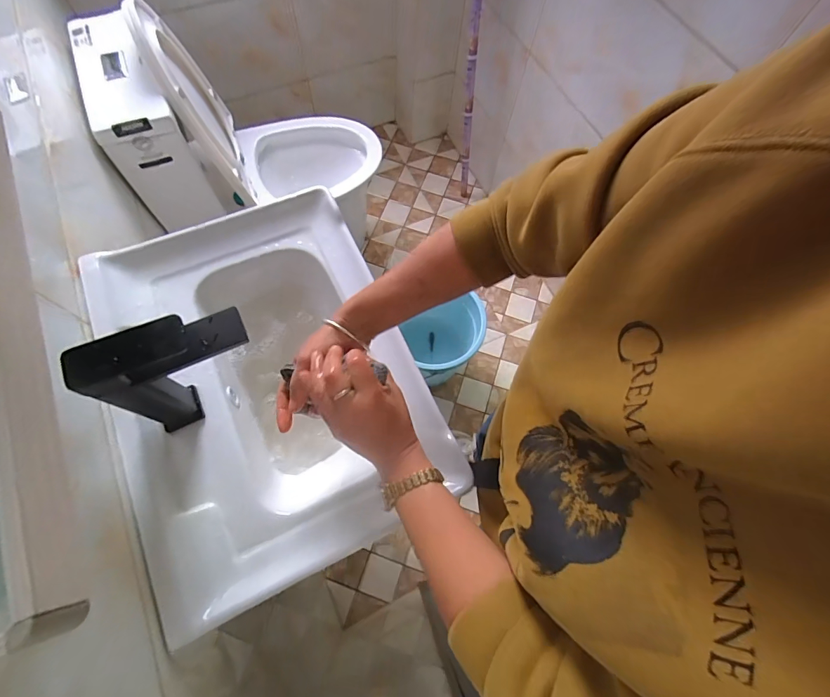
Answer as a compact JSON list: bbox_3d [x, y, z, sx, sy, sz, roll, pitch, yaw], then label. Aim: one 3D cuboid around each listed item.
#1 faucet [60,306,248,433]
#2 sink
[{"bbox_3d":[-0.249,0.022,0.456,0.146,0.179,0.046,-26,72,-12],"label":"faucet"},{"bbox_3d":[-0.197,0.047,0.582,0.355,0.130,0.497,-23,71,-11],"label":"sink"}]

